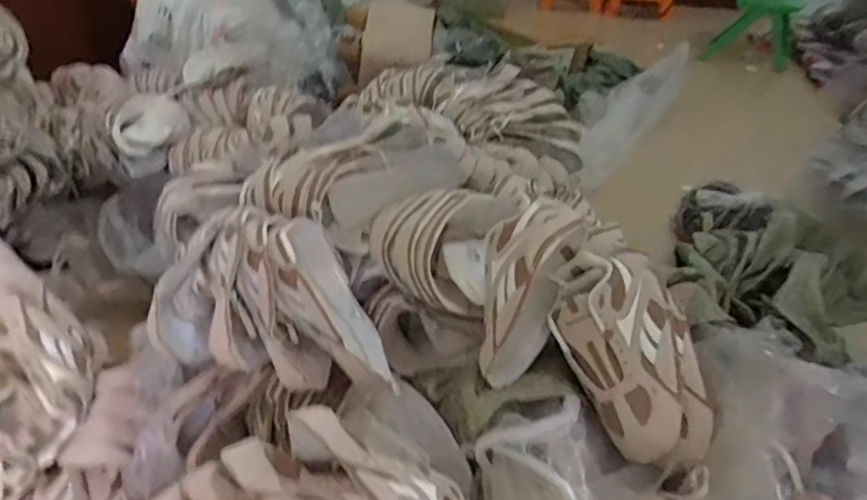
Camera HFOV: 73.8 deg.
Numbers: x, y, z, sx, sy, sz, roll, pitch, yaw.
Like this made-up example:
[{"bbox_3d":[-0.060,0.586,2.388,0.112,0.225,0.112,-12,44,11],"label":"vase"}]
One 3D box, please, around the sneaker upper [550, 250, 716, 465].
[{"bbox_3d":[0.274,0.152,0.794,0.163,0.100,0.304,-24,81,-1],"label":"sneaker upper"}]

